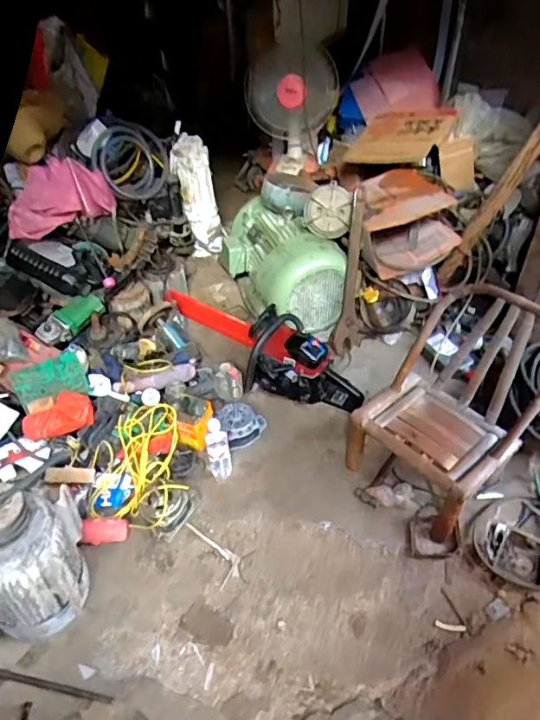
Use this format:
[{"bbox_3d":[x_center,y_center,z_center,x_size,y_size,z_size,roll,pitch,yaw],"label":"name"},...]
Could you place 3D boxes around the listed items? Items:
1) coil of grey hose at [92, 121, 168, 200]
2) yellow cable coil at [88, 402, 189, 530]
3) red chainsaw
[{"bbox_3d":[-0.402,-0.574,1.502,0.203,0.218,0.054,-28,47,-24],"label":"coil of grey hose"},{"bbox_3d":[-0.341,0.281,1.370,0.222,0.167,0.278,-9,43,-6],"label":"yellow cable coil"},{"bbox_3d":[-0.010,-0.043,1.559,0.624,0.235,0.169,31,51,16],"label":"red chainsaw"}]

